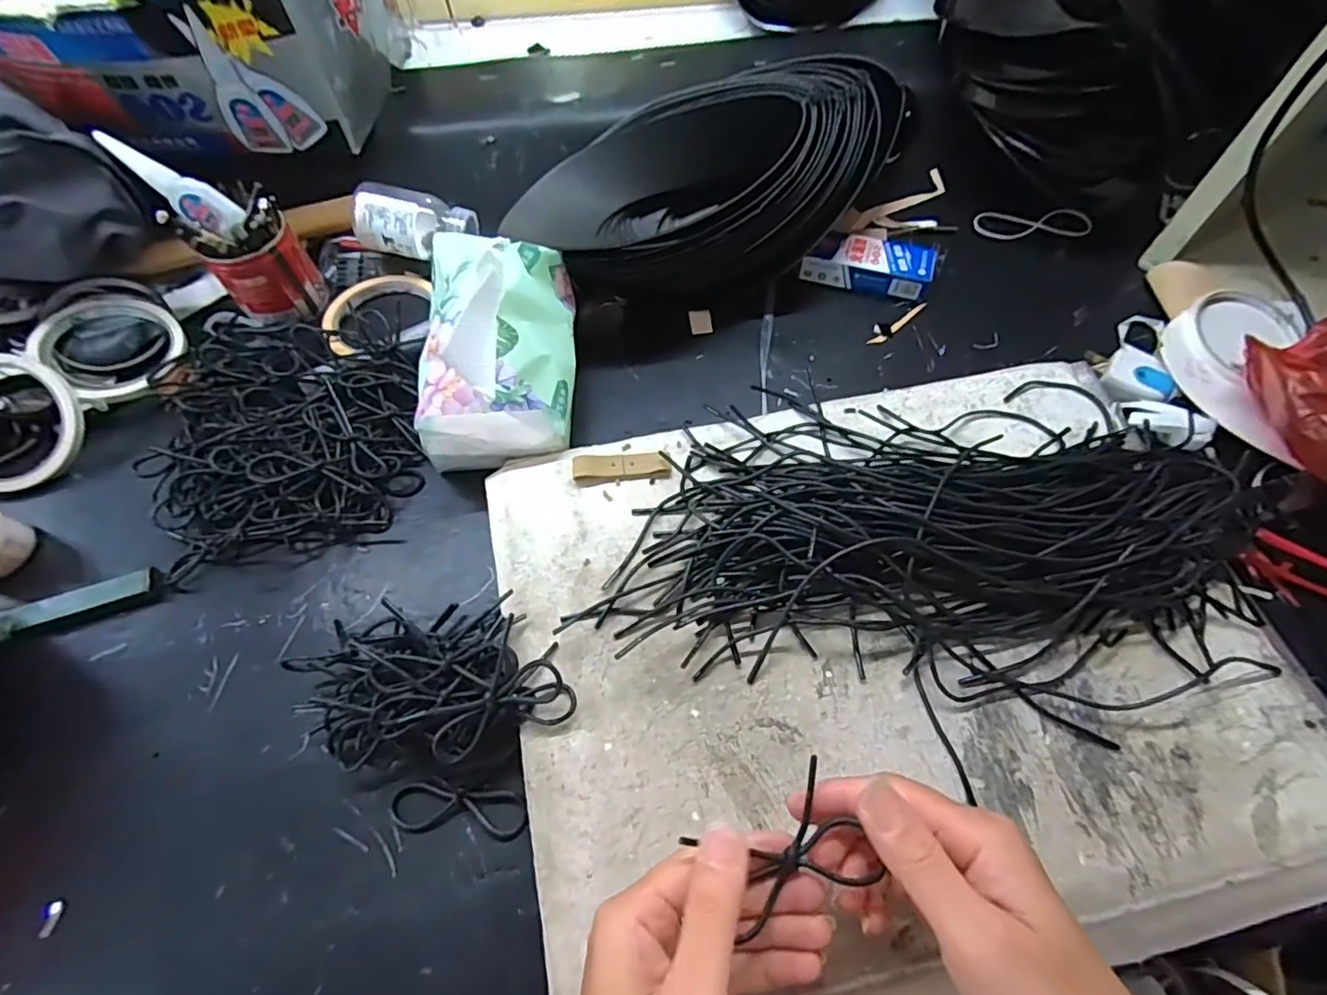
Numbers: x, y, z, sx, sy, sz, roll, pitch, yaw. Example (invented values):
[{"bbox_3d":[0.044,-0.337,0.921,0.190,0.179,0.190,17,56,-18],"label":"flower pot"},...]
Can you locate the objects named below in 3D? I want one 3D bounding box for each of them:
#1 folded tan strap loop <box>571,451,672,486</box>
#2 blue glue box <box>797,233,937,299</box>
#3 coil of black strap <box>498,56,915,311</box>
[{"bbox_3d":[-0.026,-0.019,0.373,0.060,0.010,0.017,-5,59,-2],"label":"folded tan strap loop"},{"bbox_3d":[0.169,-0.194,0.494,0.100,0.027,0.043,14,61,10],"label":"blue glue box"},{"bbox_3d":[0.045,-0.246,0.476,0.295,0.116,0.169,-32,64,-16],"label":"coil of black strap"}]

